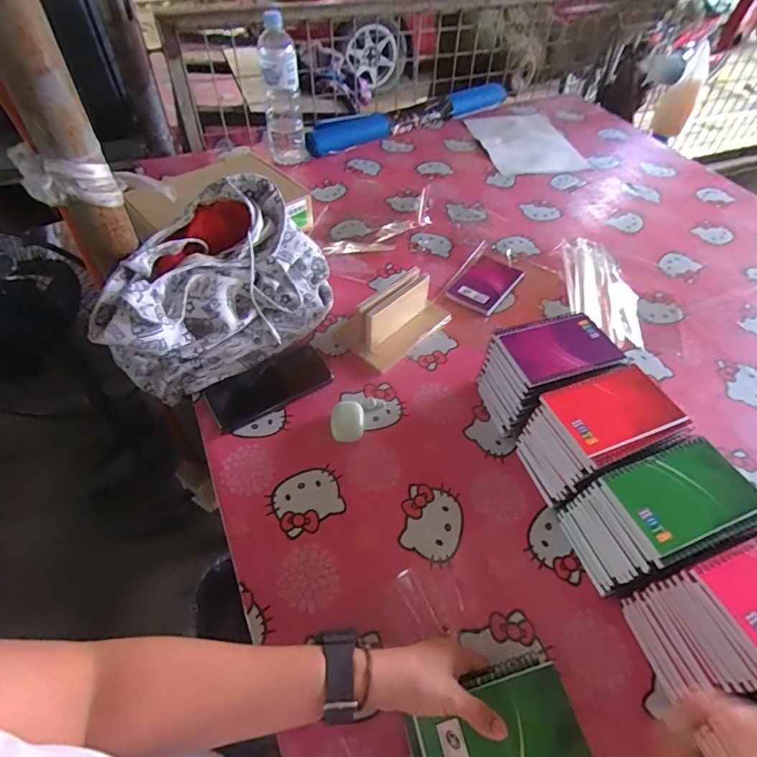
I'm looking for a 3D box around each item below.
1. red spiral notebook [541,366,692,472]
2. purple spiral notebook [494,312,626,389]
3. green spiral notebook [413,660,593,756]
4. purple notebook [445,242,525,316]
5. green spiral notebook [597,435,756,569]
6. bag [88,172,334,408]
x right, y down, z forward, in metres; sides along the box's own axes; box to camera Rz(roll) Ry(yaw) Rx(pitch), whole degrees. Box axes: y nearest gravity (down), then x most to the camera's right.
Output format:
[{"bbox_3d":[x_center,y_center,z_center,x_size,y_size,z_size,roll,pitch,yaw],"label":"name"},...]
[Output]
[{"bbox_3d":[0.254,0.038,0.493,0.123,0.017,0.097,-17,54,-15],"label":"red spiral notebook"},{"bbox_3d":[0.216,-0.040,0.556,0.128,0.008,0.093,-14,53,-13],"label":"purple spiral notebook"},{"bbox_3d":[0.101,0.294,0.373,0.131,0.010,0.080,-11,53,-11],"label":"green spiral notebook"},{"bbox_3d":[0.185,-0.173,0.793,0.099,0.010,0.154,30,56,20],"label":"purple notebook"},{"bbox_3d":[0.286,0.109,0.438,0.128,0.015,0.082,-17,54,-15],"label":"green spiral notebook"},{"bbox_3d":[-0.224,-0.130,0.645,0.317,0.164,0.186,-29,58,-23],"label":"bag"}]

